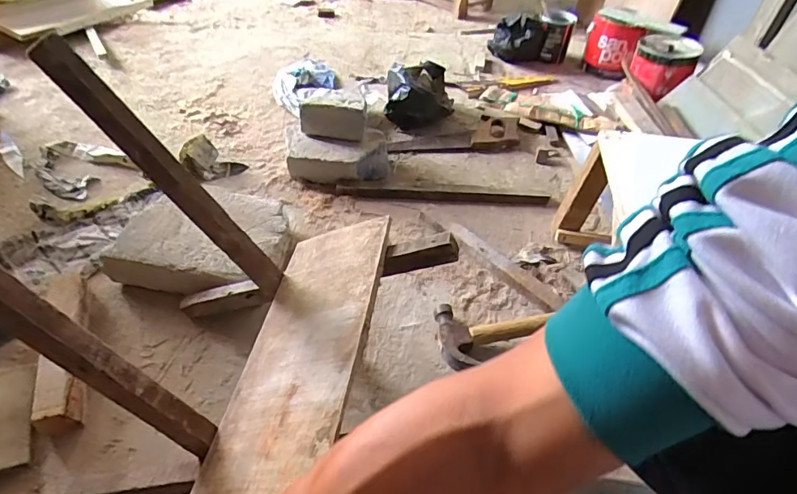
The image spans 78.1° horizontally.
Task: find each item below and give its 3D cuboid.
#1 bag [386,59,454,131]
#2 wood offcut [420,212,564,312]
[{"bbox_3d":[0.055,-0.360,1.181,0.169,0.125,0.118,0,45,-4],"label":"bag"},{"bbox_3d":[0.158,0.013,0.877,0.043,0.026,0.300,-31,55,-30],"label":"wood offcut"}]

